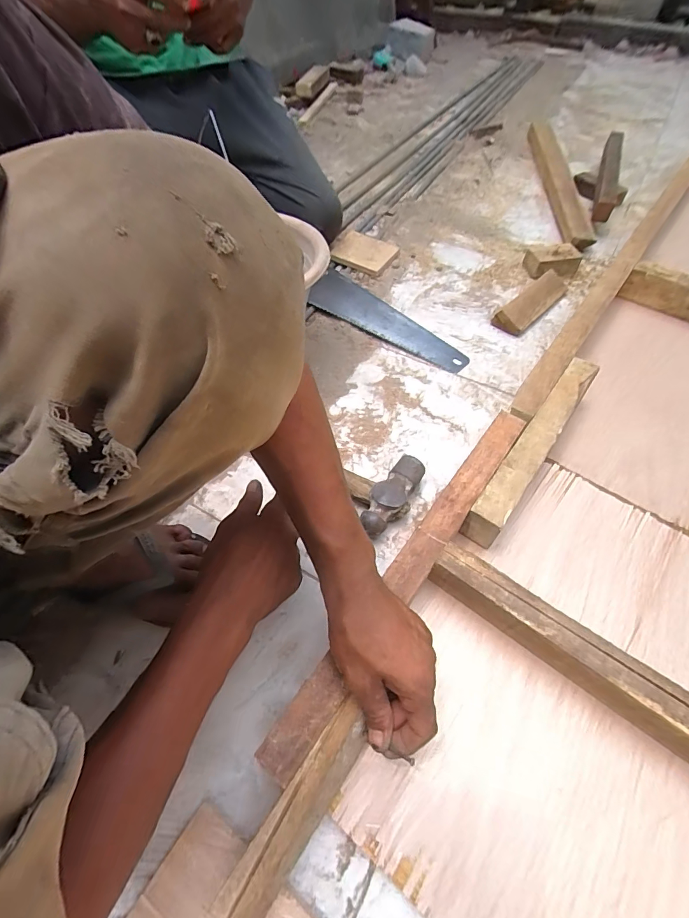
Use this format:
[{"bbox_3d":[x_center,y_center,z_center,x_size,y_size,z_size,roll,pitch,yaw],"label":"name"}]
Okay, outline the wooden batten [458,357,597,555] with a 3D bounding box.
[{"bbox_3d":[0.242,-0.015,0.504,0.039,0.066,0.299,31,62,25],"label":"wooden batten"}]

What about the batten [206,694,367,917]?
[{"bbox_3d":[-0.033,0.269,0.304,0.033,0.028,0.152,29,62,24],"label":"batten"}]

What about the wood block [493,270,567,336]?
[{"bbox_3d":[0.351,-0.294,0.737,0.060,0.035,0.184,37,65,27],"label":"wood block"}]

